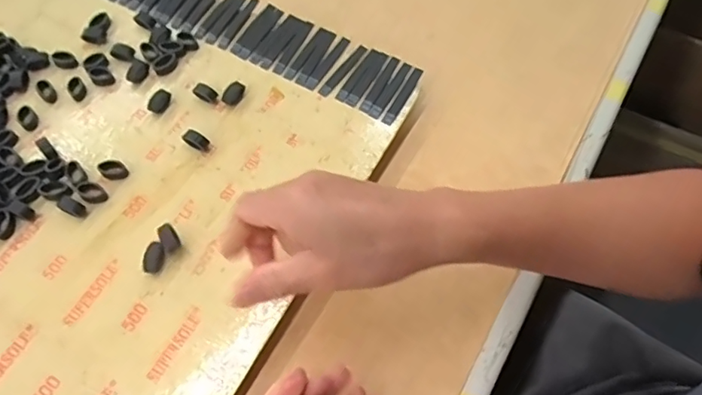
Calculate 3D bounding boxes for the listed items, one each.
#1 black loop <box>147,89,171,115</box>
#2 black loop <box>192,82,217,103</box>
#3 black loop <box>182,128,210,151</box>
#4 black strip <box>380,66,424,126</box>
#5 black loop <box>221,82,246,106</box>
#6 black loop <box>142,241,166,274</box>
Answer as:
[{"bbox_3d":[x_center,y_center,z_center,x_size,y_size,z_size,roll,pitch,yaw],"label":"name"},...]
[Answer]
[{"bbox_3d":[-0.161,-0.081,0.455,0.012,0.010,0.020,13,63,4],"label":"black loop"},{"bbox_3d":[-0.124,-0.088,0.455,0.022,0.014,0.009,29,65,12],"label":"black loop"},{"bbox_3d":[-0.125,-0.046,0.434,0.022,0.014,0.011,27,65,11],"label":"black loop"},{"bbox_3d":[0.044,-0.085,0.457,0.009,0.010,0.062,29,65,12],"label":"black strip"},{"bbox_3d":[-0.099,-0.088,0.456,0.013,0.009,0.023,23,64,9],"label":"black loop"},{"bbox_3d":[-0.141,0.044,0.387,0.015,0.012,0.021,7,63,1],"label":"black loop"}]

